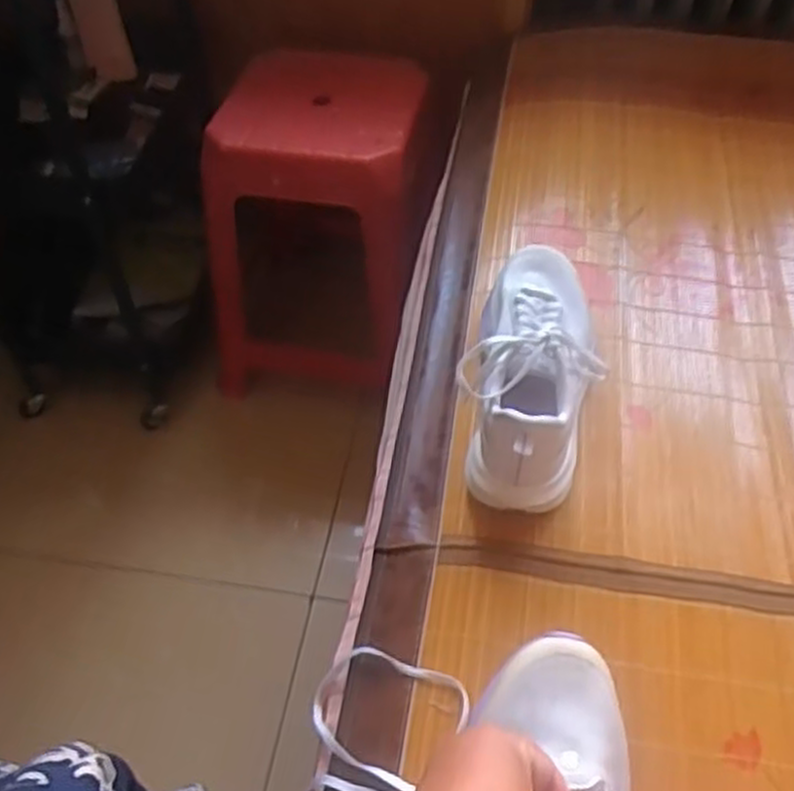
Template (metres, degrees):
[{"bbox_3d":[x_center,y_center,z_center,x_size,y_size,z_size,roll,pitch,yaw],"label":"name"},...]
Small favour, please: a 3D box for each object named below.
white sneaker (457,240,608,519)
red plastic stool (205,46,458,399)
[{"bbox_3d":[0.116,-0.025,0.644,0.089,0.108,0.261,11,51,9],"label":"white sneaker"},{"bbox_3d":[-0.118,-0.219,1.272,0.313,0.508,0.317,9,51,8],"label":"red plastic stool"}]

